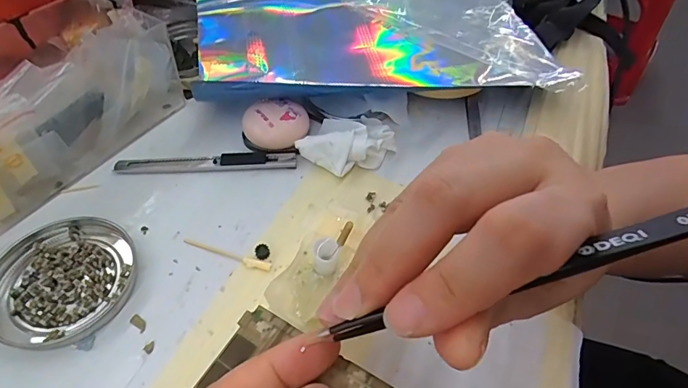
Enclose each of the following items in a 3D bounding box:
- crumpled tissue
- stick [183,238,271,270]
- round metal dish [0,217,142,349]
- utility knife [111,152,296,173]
[{"bbox_3d":[0.005,-0.041,0.321,0.058,0.019,0.061,26,54,17],"label":"crumpled tissue"},{"bbox_3d":[-0.073,0.037,0.265,0.059,0.004,0.006,16,52,9],"label":"stick"},{"bbox_3d":[-0.162,0.046,0.248,0.078,0.010,0.080,2,51,-2],"label":"round metal dish"},{"bbox_3d":[-0.098,-0.022,0.309,0.125,0.006,0.016,-1,51,-5],"label":"utility knife"}]

